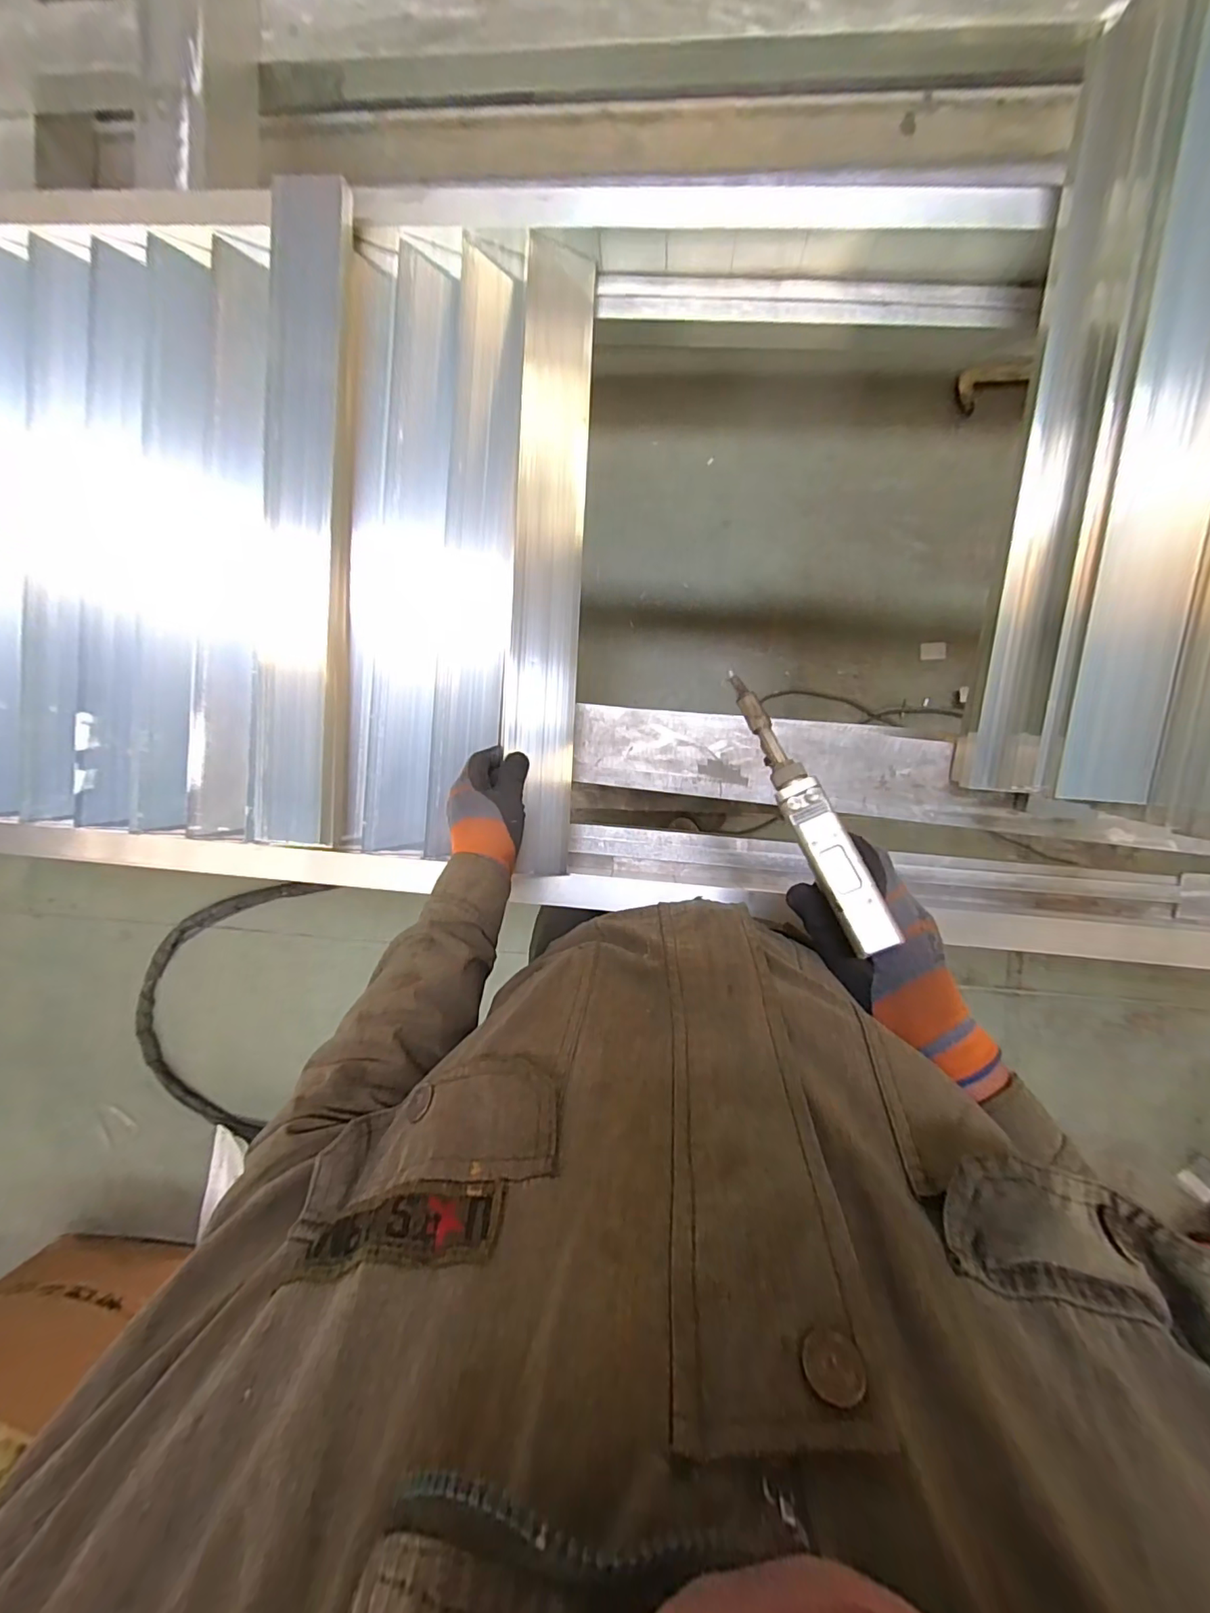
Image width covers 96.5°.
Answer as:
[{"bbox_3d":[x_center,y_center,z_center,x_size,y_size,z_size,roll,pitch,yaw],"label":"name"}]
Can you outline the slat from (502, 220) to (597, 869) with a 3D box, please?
[{"bbox_3d":[-0.062,-0.277,0.606,0.080,0.012,0.693,3,88,-21],"label":"slat"}]

